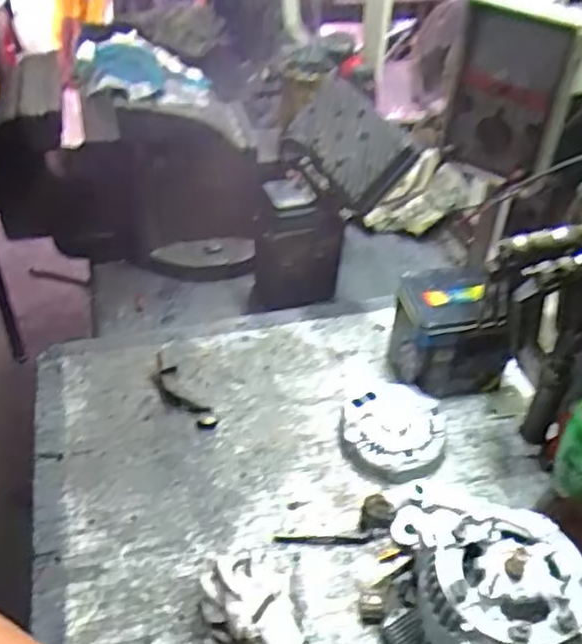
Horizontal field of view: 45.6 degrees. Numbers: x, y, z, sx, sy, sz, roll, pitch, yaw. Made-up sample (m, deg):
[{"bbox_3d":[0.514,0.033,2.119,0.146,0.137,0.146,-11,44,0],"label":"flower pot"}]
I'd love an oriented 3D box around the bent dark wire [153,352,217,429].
[{"bbox_3d":[-0.130,0.082,0.799,0.032,0.023,0.121,-30,51,-31],"label":"bent dark wire"}]

